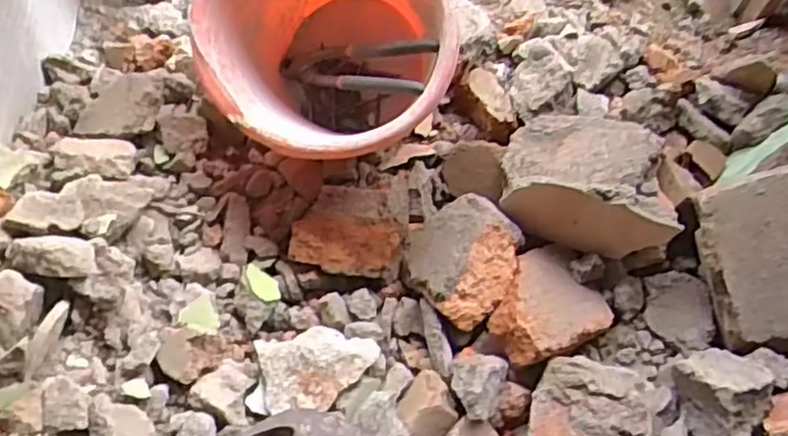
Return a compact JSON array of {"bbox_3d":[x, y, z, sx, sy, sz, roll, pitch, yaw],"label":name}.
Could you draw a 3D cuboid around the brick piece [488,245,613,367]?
[{"bbox_3d":[0.148,0.088,0.709,0.116,0.044,0.102,-16,66,-35],"label":"brick piece"}]

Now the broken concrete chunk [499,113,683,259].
[{"bbox_3d":[0.201,-0.047,0.723,0.170,0.083,0.152,9,68,1],"label":"broken concrete chunk"}]

